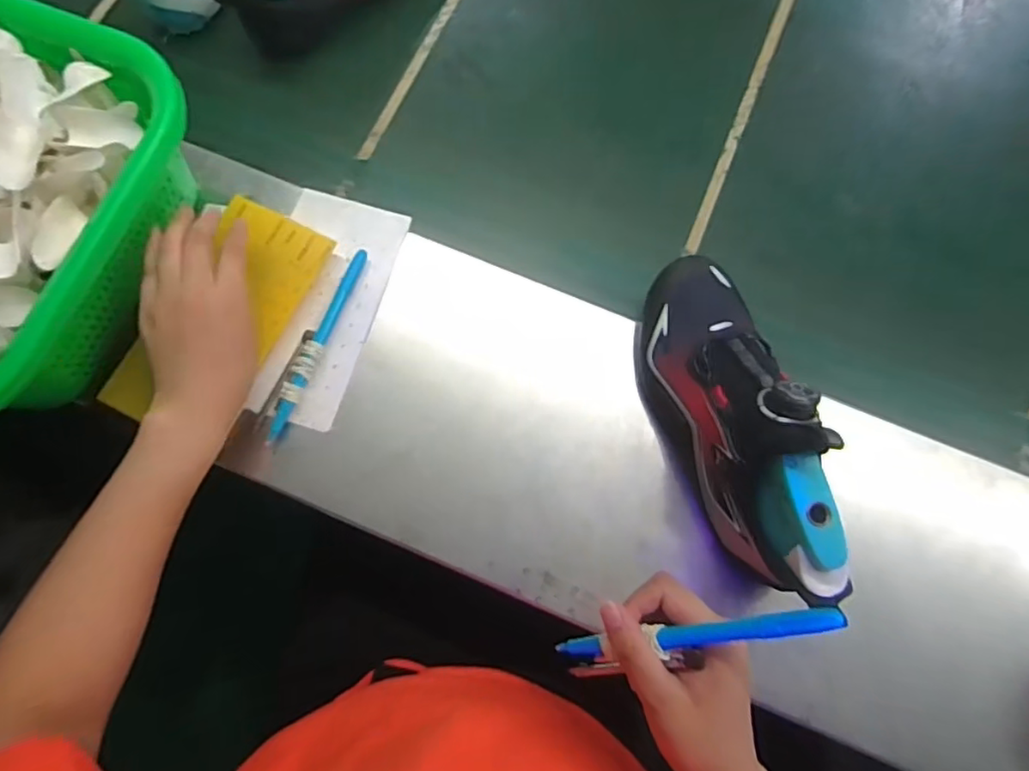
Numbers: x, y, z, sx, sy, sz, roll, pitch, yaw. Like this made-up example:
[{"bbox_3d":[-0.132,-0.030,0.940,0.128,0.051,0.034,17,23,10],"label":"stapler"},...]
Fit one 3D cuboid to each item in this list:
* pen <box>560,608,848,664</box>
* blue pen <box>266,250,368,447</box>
[{"bbox_3d":[0.089,0.134,0.321,0.009,0.166,0.012,2,68,-48],"label":"pen"},{"bbox_3d":[-0.157,-0.033,0.481,0.015,0.017,0.167,21,75,6],"label":"blue pen"}]

